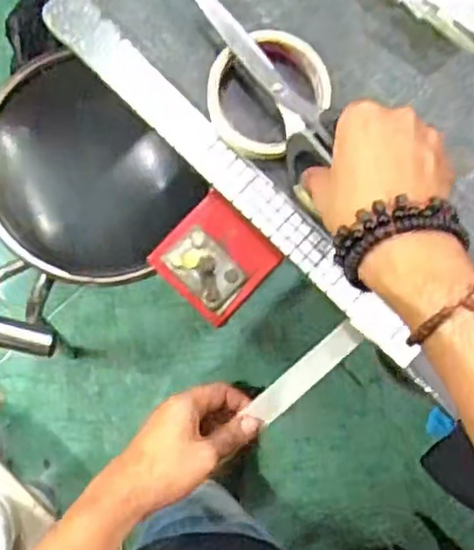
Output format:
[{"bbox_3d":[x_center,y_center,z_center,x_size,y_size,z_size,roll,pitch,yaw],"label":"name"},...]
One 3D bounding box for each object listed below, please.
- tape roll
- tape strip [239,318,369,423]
[{"bbox_3d":[0.024,-0.134,0.517,0.089,0.029,0.083,0,86,-3],"label":"tape roll"},{"bbox_3d":[0.055,0.079,0.559,0.023,0.011,0.114,45,110,0],"label":"tape strip"}]

